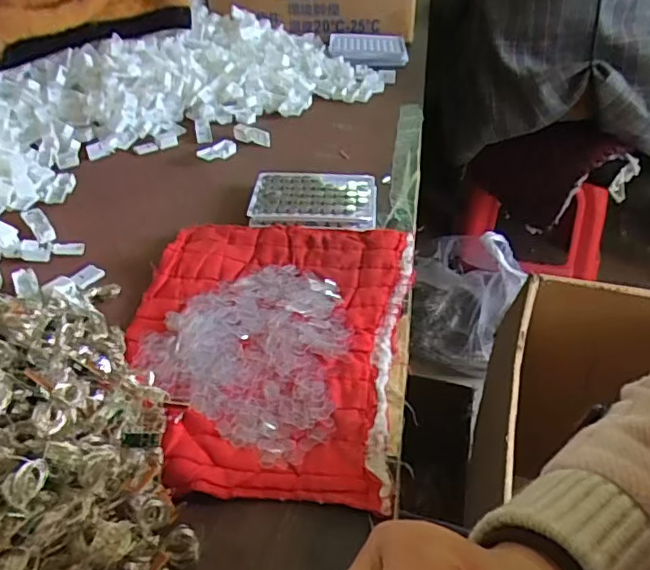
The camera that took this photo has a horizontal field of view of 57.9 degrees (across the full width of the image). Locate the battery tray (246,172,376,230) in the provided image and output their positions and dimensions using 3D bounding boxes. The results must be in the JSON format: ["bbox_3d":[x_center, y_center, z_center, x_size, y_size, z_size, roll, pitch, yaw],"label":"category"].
[{"bbox_3d":[-0.012,-0.092,0.631,0.132,0.016,0.091,2,38,3],"label":"battery tray"}]

